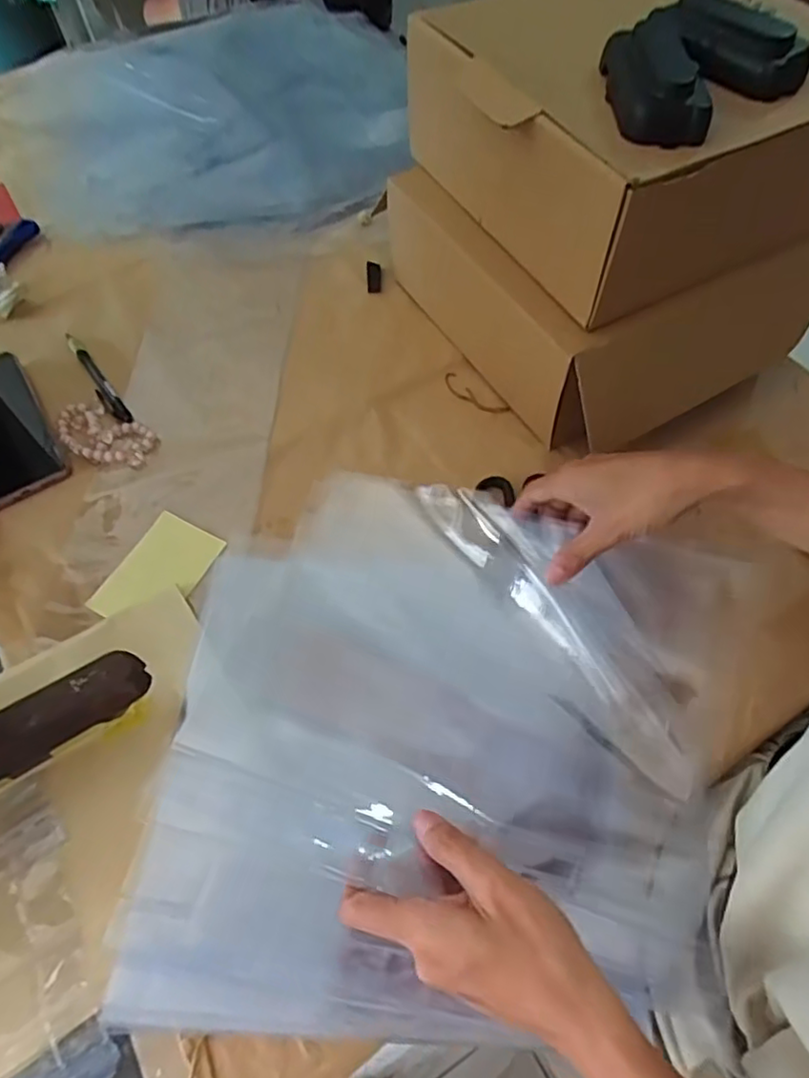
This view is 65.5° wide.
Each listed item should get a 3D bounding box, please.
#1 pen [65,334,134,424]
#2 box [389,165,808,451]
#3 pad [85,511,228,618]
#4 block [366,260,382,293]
[{"bbox_3d":[-0.286,-0.149,0.583,0.016,0.008,0.130,-33,64,-17],"label":"pen"},{"bbox_3d":[0.162,-0.235,0.554,0.251,0.113,0.297,-30,63,-15],"label":"box"},{"bbox_3d":[-0.186,0.023,0.476,0.065,0.004,0.091,23,63,14],"label":"pad"},{"bbox_3d":[-0.031,-0.268,0.642,0.015,0.004,0.050,-4,60,-1],"label":"block"}]

